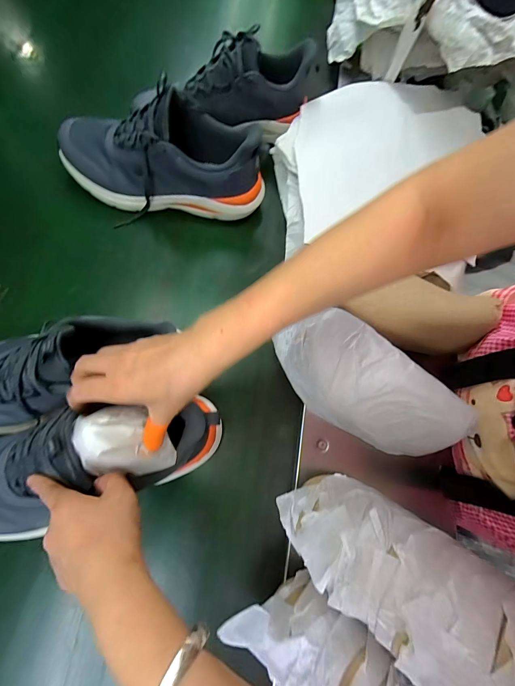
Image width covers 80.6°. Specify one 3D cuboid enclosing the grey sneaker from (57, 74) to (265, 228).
[{"bbox_3d":[-0.149,-0.281,0.477,0.316,0.145,0.108,10,74,-3],"label":"grey sneaker"}]

